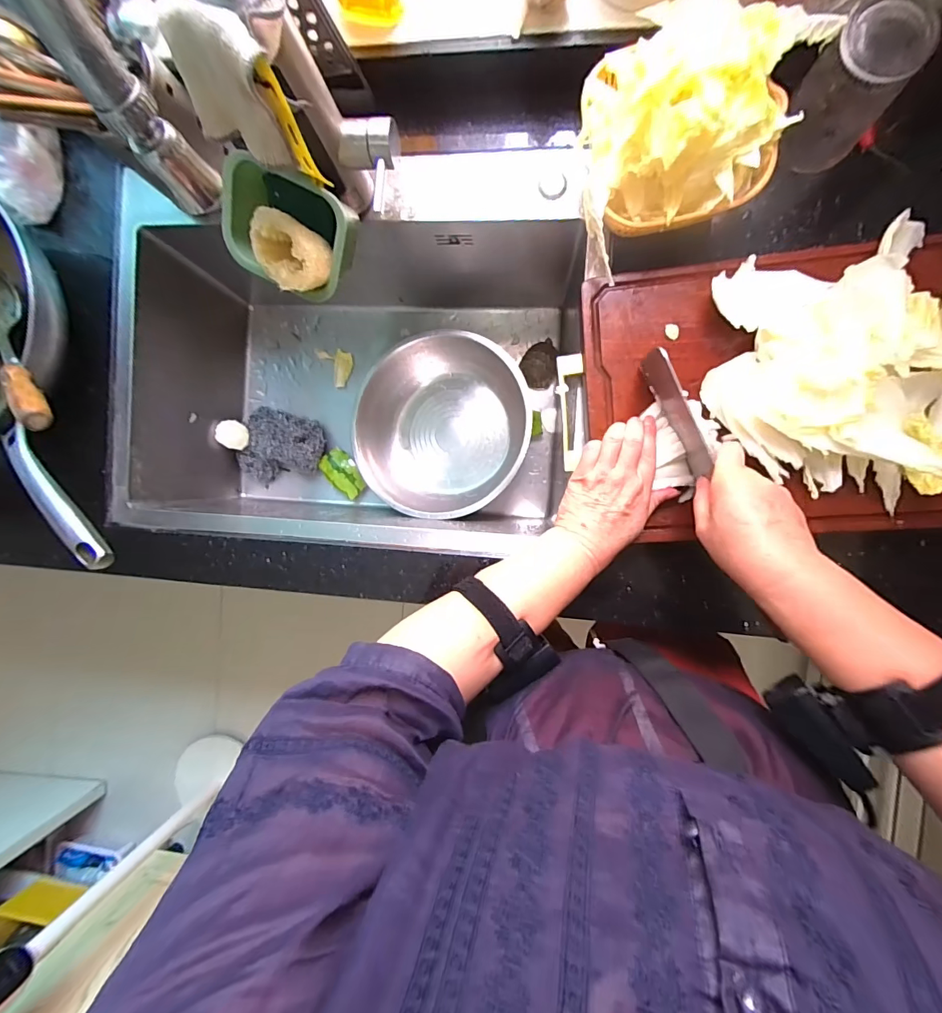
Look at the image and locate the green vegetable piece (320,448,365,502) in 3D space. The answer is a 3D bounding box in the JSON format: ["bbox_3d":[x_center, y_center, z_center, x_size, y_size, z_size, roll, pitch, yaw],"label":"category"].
[{"bbox_3d":[-0.211,-0.054,0.729,0.042,0.041,0.084,-42,86,6],"label":"green vegetable piece"}]

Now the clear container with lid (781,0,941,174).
[{"bbox_3d":[0.337,-0.371,0.397,0.074,0.100,0.065,35,95,5],"label":"clear container with lid"}]

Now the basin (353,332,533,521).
[{"bbox_3d":[-0.040,-0.117,0.664,0.245,0.098,0.254,0,91,7],"label":"basin"}]

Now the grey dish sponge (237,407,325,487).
[{"bbox_3d":[-0.313,-0.094,0.722,0.133,0.040,0.121,16,93,6],"label":"grey dish sponge"}]

